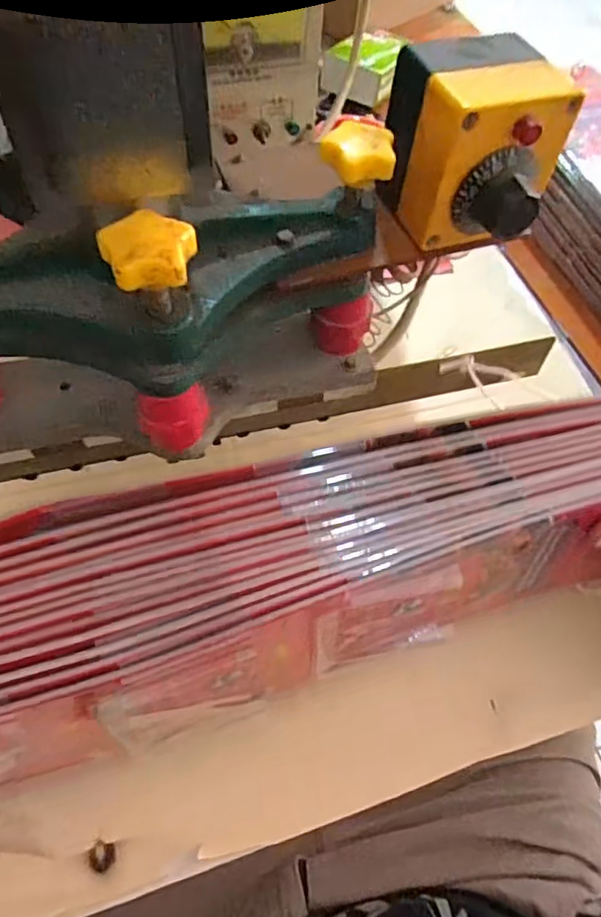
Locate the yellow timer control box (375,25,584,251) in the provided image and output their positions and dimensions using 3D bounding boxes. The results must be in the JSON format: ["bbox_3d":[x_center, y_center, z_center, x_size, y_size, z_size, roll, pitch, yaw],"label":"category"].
[{"bbox_3d":[0.089,-0.160,0.289,0.084,0.073,0.080,-7,61,-8],"label":"yellow timer control box"}]

